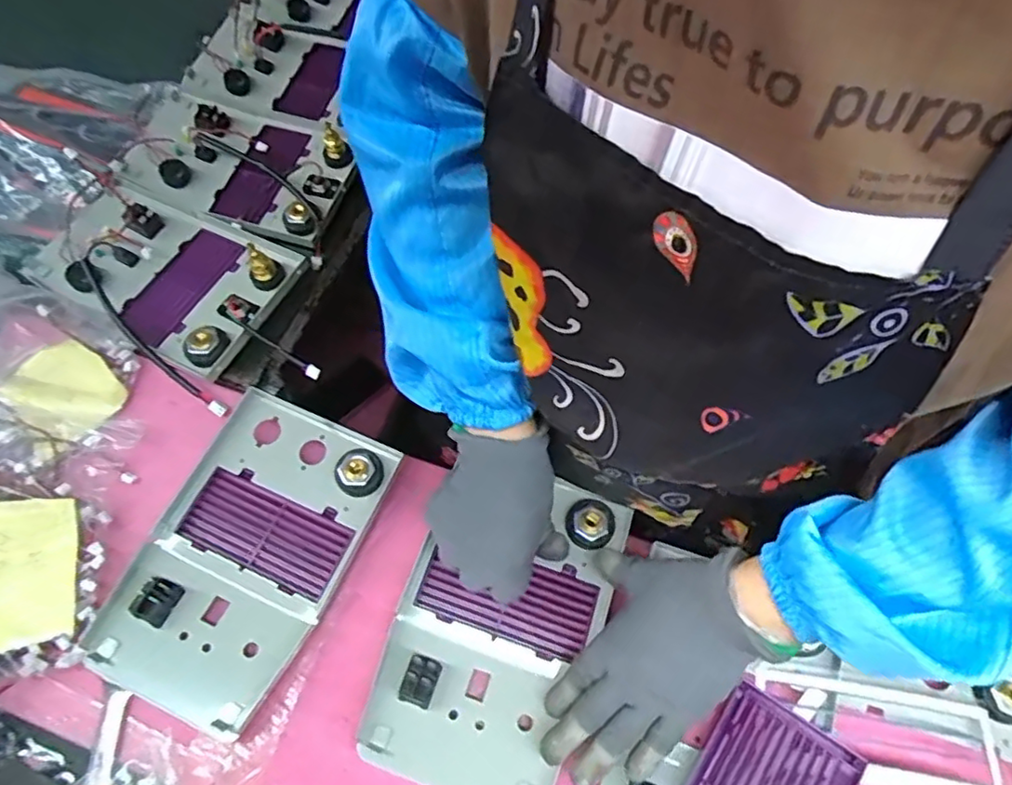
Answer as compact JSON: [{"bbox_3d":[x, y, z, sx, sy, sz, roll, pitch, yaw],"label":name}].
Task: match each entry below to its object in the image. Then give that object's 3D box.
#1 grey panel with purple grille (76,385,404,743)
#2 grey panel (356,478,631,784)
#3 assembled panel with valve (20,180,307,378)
[{"bbox_3d":[-0.201,0.121,0.484,0.148,0.028,0.232,22,64,9],"label":"grey panel with purple grille"},{"bbox_3d":[-0.006,0.172,0.470,0.143,0.025,0.227,20,67,5],"label":"grey panel"},{"bbox_3d":[-0.323,-0.118,0.589,0.238,0.066,0.149,28,66,10],"label":"assembled panel with valve"}]

